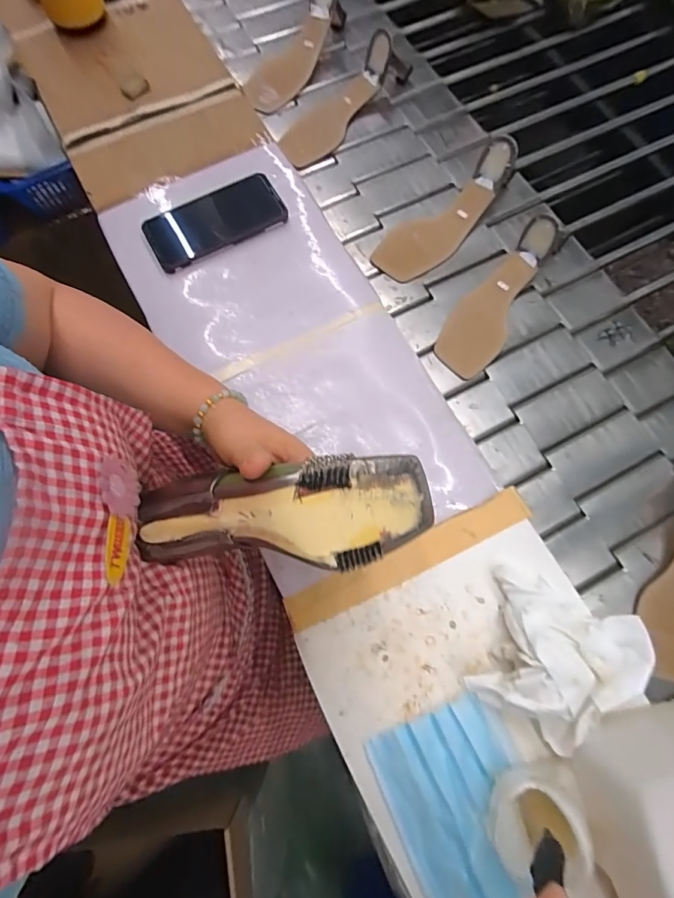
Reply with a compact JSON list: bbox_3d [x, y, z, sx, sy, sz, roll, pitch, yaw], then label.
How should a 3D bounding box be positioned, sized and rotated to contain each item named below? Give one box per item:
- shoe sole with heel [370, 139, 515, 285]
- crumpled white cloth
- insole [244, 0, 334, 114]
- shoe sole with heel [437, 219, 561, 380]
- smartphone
[{"bbox_3d":[0.140,-0.302,0.569,0.216,0.051,0.079,-43,78,4],"label":"shoe sole with heel"},{"bbox_3d":[0.187,0.180,0.369,0.130,0.046,0.118,25,77,5],"label":"crumpled white cloth"},{"bbox_3d":[-0.058,-0.589,0.644,0.083,0.045,0.211,39,100,10],"label":"insole"},{"bbox_3d":[0.189,-0.184,0.528,0.075,0.052,0.200,30,78,6],"label":"shoe sole with heel"},{"bbox_3d":[-0.144,-0.272,0.522,0.163,0.012,0.073,-27,84,-7],"label":"smartphone"}]

